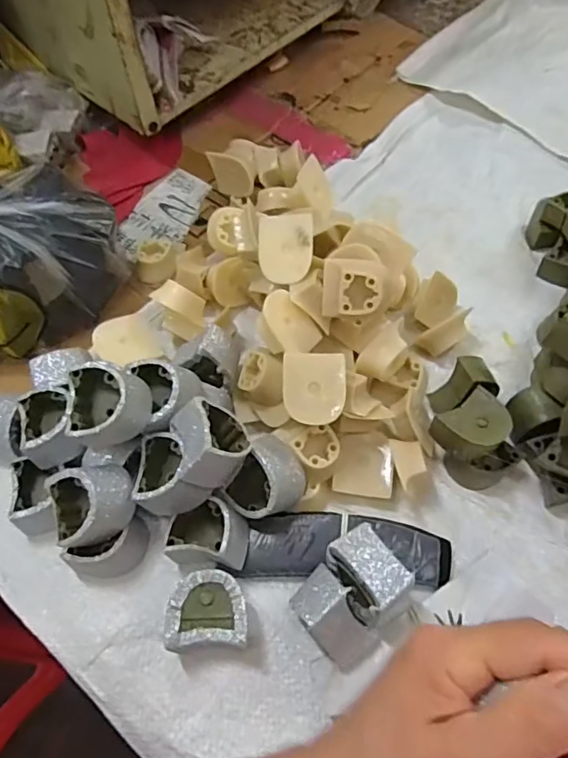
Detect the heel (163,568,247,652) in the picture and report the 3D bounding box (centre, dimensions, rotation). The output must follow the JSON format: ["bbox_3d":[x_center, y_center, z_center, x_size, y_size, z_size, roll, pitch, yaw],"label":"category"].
[{"bbox_3d":[-0.048,0.147,0.343,0.048,0.032,0.044,-5,60,0],"label":"heel"}]

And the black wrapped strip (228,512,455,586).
[{"bbox_3d":[0.042,0.114,0.368,0.139,0.007,0.043,2,60,3],"label":"black wrapped strip"}]

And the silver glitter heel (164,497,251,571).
[{"bbox_3d":[-0.050,0.105,0.362,0.051,0.039,0.037,6,61,5],"label":"silver glitter heel"}]

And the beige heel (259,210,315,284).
[{"bbox_3d":[0.007,-0.098,0.411,0.041,0.031,0.050,1,100,19],"label":"beige heel"}]

